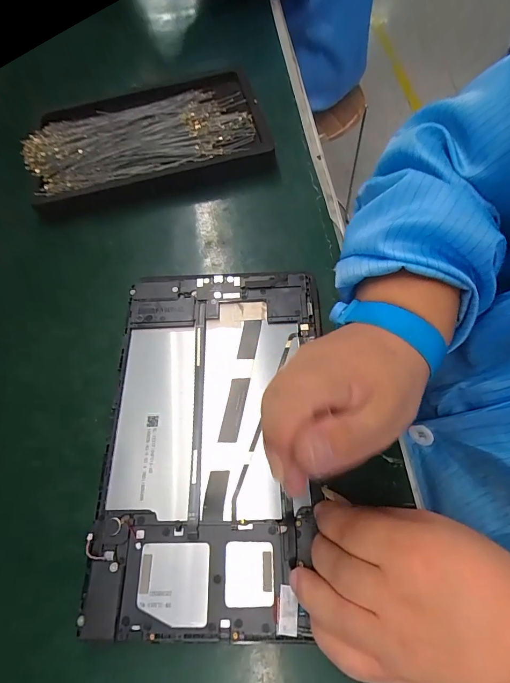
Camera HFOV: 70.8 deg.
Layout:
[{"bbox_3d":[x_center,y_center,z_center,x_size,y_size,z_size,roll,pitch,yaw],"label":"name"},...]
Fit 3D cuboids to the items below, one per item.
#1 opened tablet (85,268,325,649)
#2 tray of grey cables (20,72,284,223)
[{"bbox_3d":[-0.031,0.055,0.250,0.144,0.012,0.242,-1,63,3],"label":"opened tablet"},{"bbox_3d":[-0.118,-0.222,0.397,0.257,0.032,0.171,-13,66,-2],"label":"tray of grey cables"}]

